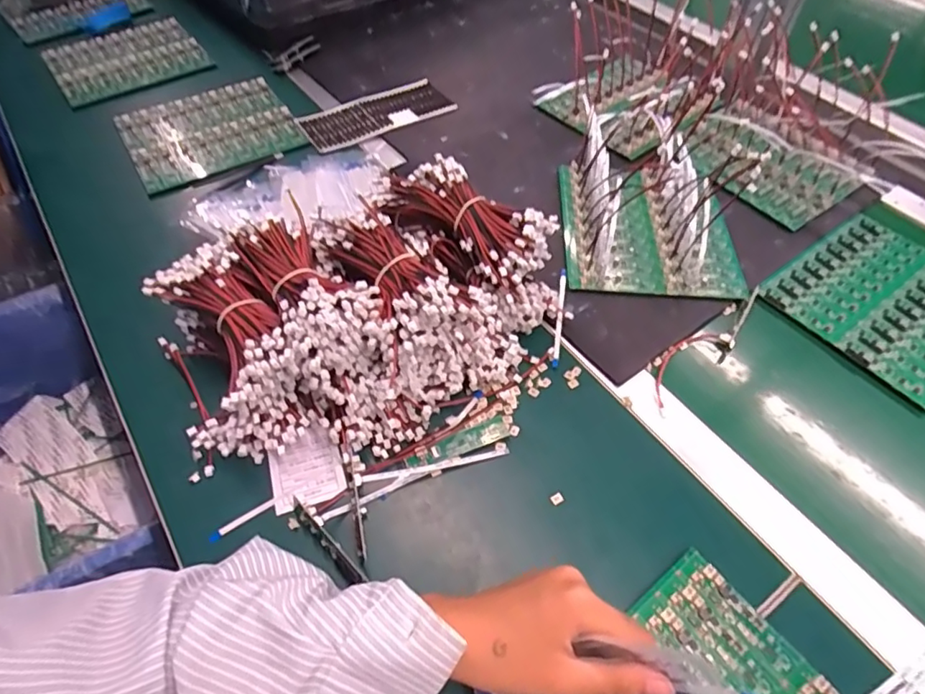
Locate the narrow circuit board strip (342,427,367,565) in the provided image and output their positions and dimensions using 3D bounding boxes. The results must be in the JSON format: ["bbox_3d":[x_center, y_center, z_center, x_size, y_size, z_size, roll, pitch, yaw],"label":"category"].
[{"bbox_3d":[-0.081,0.110,0.411,0.005,0.013,0.099,-12,65,-7],"label":"narrow circuit board strip"}]

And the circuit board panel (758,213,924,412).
[{"bbox_3d":[0.422,-0.048,0.538,0.195,0.007,0.171,-31,57,-20],"label":"circuit board panel"}]

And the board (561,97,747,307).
[{"bbox_3d":[0.195,-0.157,0.564,0.176,0.081,0.203,-1,53,2],"label":"board"}]

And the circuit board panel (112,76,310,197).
[{"bbox_3d":[-0.323,-0.277,0.702,0.199,0.009,0.179,-28,67,-17],"label":"circuit board panel"}]

